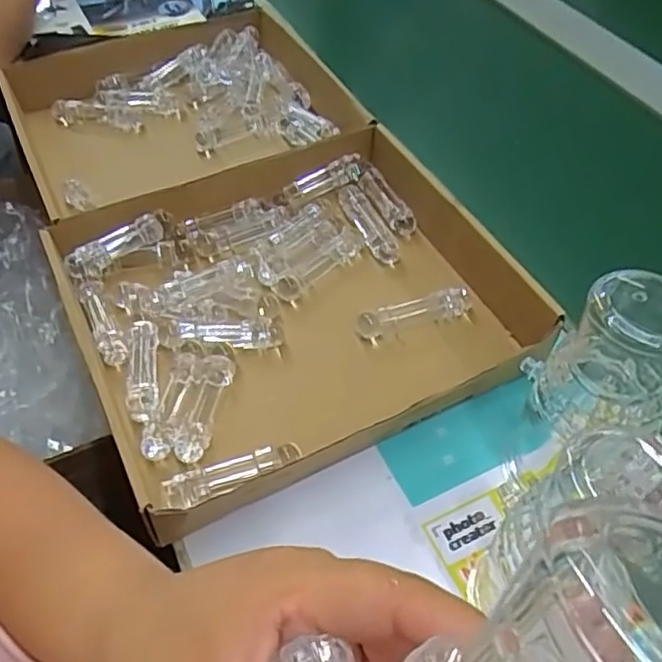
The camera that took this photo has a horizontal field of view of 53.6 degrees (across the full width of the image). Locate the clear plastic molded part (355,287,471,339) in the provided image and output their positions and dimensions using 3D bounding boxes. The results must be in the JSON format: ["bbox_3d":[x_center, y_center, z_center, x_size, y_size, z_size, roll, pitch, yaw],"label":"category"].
[{"bbox_3d":[0.065,-0.014,0.520,0.091,0.023,0.018,-13,53,-11],"label":"clear plastic molded part"}]

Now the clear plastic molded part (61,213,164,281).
[{"bbox_3d":[-0.176,-0.069,0.535,0.084,0.025,0.014,-32,58,-23],"label":"clear plastic molded part"}]

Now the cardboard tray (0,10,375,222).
[{"bbox_3d":[-0.152,-0.207,0.687,0.321,0.094,0.285,-20,55,-16],"label":"cardboard tray"}]

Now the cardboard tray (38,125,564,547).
[{"bbox_3d":[-0.026,-0.022,0.529,0.332,0.070,0.267,-23,55,-17],"label":"cardboard tray"}]

